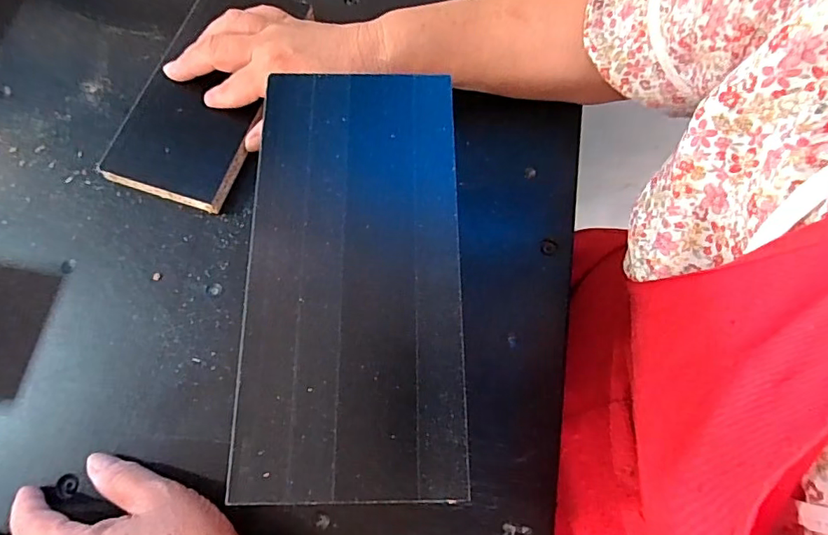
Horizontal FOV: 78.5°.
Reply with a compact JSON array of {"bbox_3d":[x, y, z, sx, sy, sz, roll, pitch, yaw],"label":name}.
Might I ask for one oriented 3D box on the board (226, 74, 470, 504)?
[{"bbox_3d":[-0.025,-0.003,0.214,0.087,0.004,0.184,0,71,-2],"label":"board"}]

